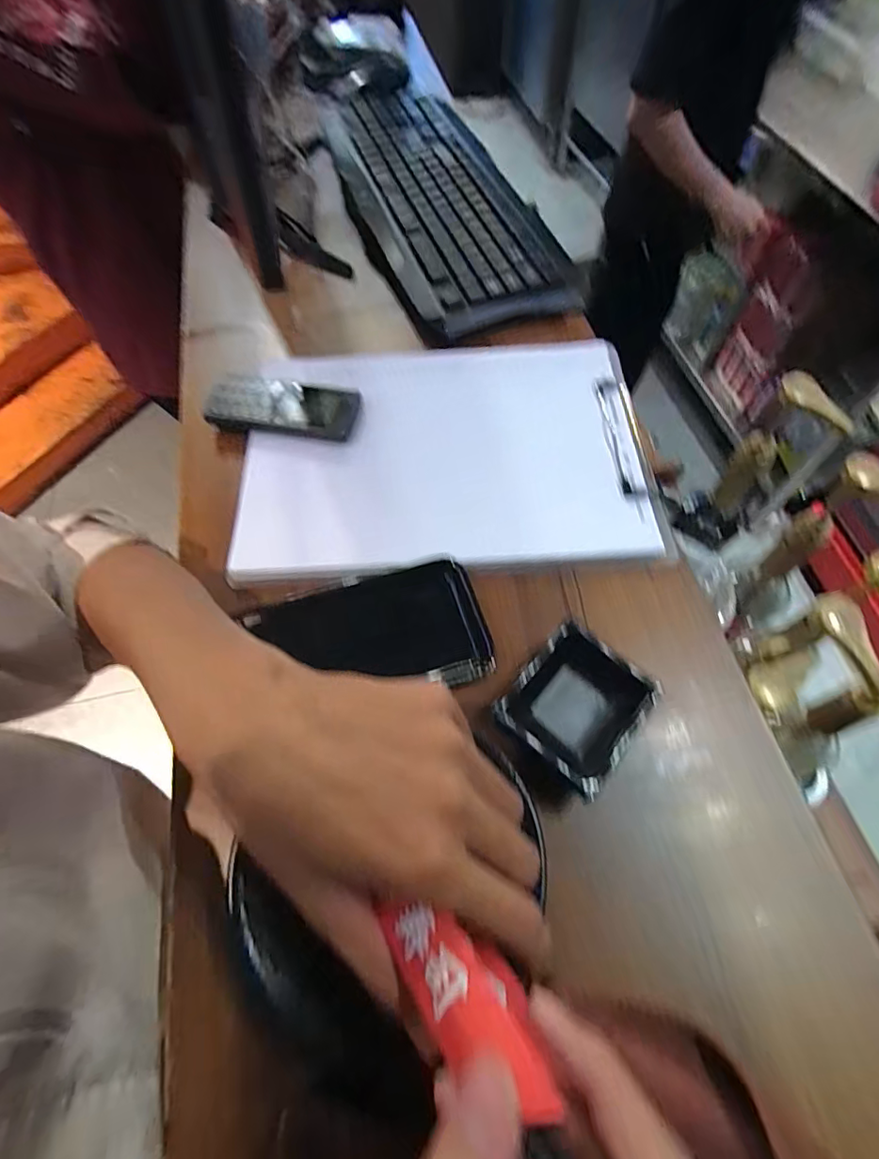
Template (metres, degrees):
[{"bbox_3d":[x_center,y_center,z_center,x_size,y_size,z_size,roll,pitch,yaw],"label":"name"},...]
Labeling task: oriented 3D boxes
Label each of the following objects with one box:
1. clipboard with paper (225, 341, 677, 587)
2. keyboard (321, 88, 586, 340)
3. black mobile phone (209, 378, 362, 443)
[{"bbox_3d":[0.003,-0.098,0.418,0.306,0.024,0.200,-3,72,3],"label":"clipboard with paper"},{"bbox_3d":[-0.015,-0.423,0.570,0.158,0.026,0.469,-17,63,-8],"label":"keyboard"},{"bbox_3d":[-0.123,-0.138,0.425,0.116,0.016,0.047,8,63,5],"label":"black mobile phone"}]

